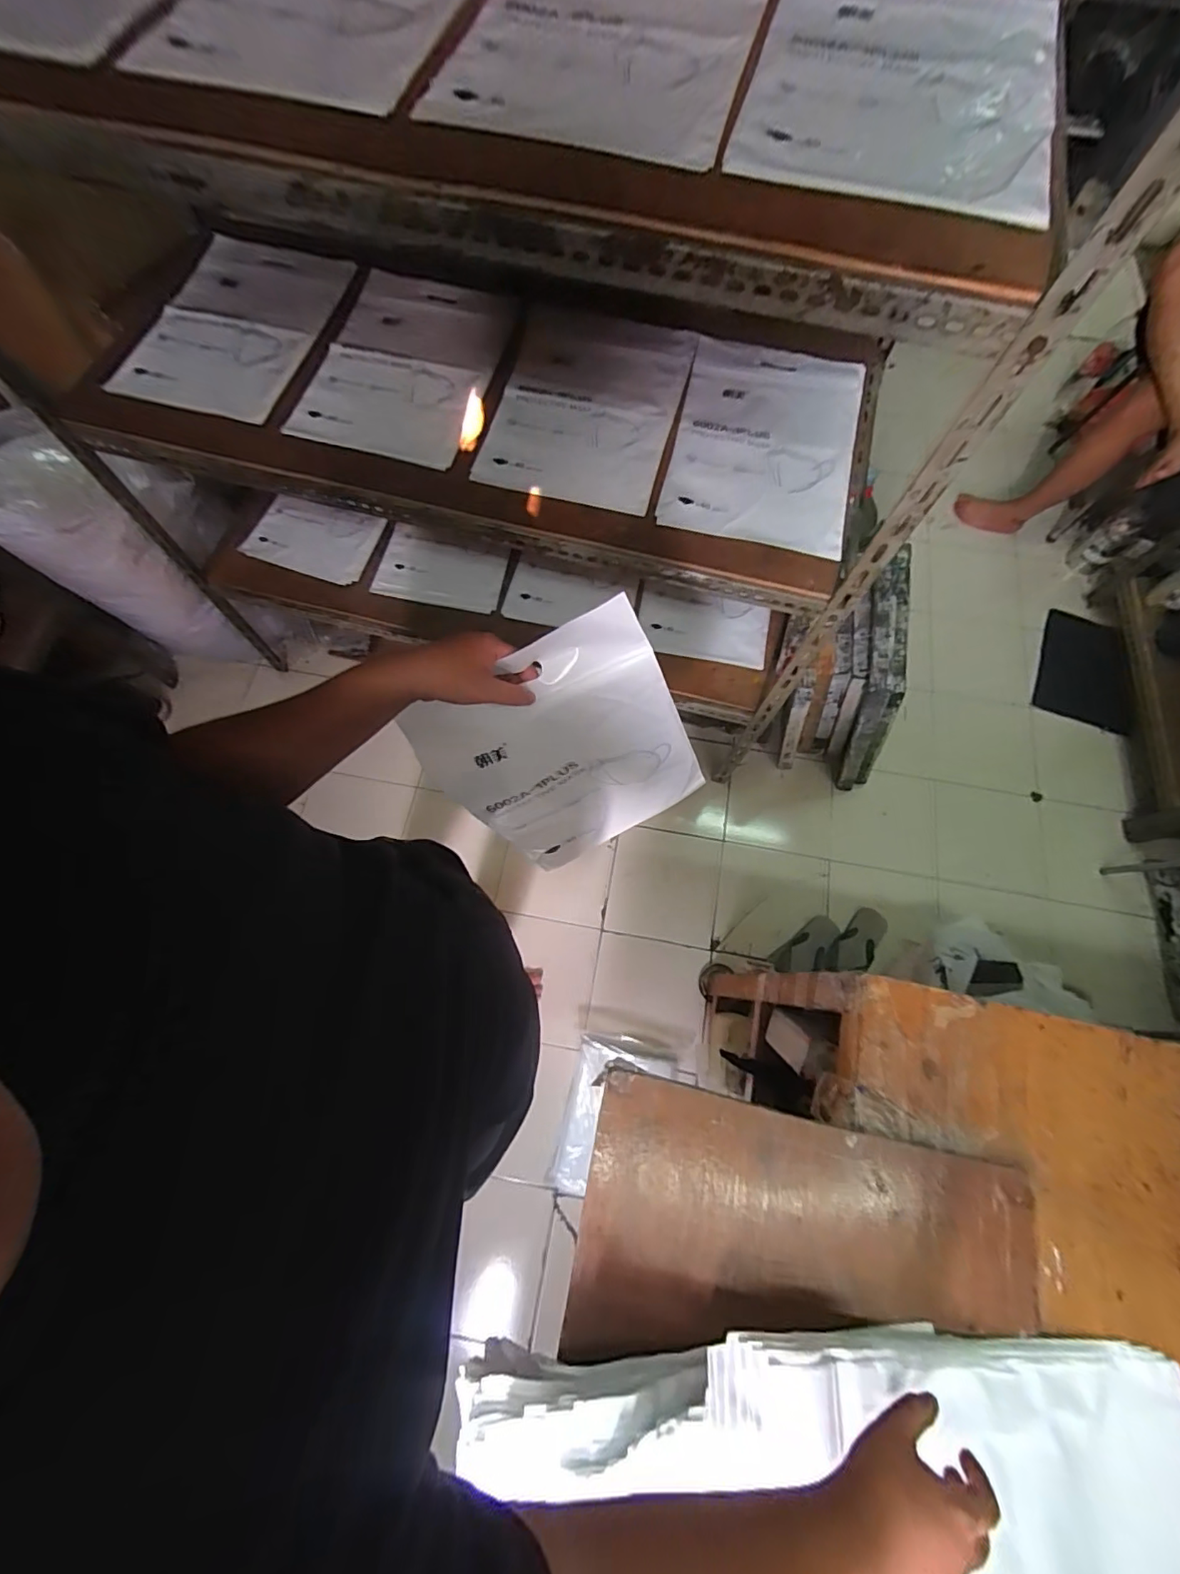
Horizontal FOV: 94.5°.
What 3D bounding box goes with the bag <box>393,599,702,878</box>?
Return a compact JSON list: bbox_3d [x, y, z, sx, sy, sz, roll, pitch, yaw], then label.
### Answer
[{"bbox_3d":[-0.020,-0.029,0.711,0.291,0.425,0.042,-24,57,12],"label":"bag"}]

